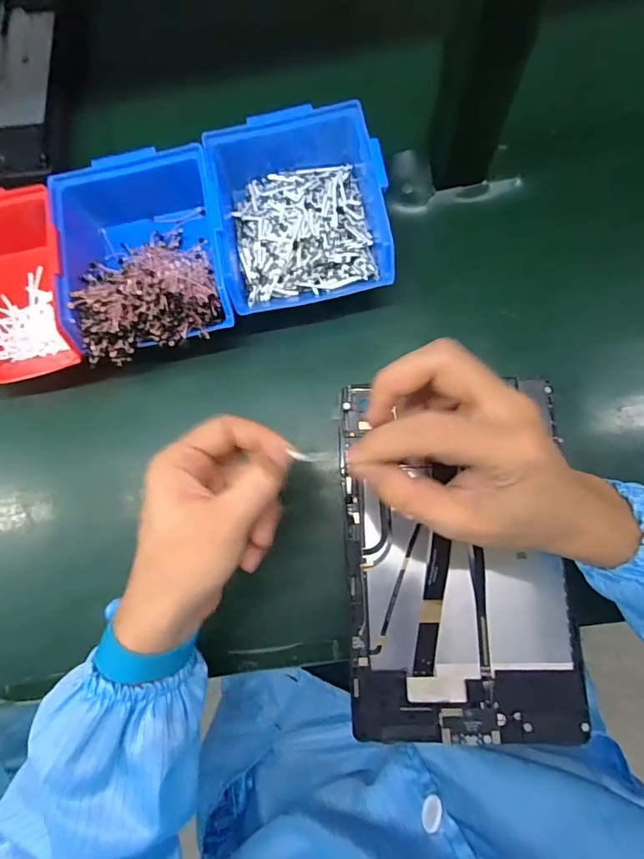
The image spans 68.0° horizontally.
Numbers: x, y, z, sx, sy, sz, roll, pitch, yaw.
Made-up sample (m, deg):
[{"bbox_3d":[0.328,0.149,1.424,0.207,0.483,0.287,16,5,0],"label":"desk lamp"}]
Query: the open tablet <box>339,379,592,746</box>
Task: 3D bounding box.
[{"bbox_3d":[0.091,0.085,0.327,0.149,0.013,0.234,-2,82,4],"label":"open tablet"}]

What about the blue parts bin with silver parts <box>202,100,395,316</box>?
[{"bbox_3d":[-0.018,-0.170,0.375,0.126,0.068,0.145,-12,78,1],"label":"blue parts bin with silver parts"}]

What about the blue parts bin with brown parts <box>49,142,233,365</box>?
[{"bbox_3d":[-0.135,-0.142,0.375,0.121,0.068,0.180,-9,79,2],"label":"blue parts bin with brown parts"}]

